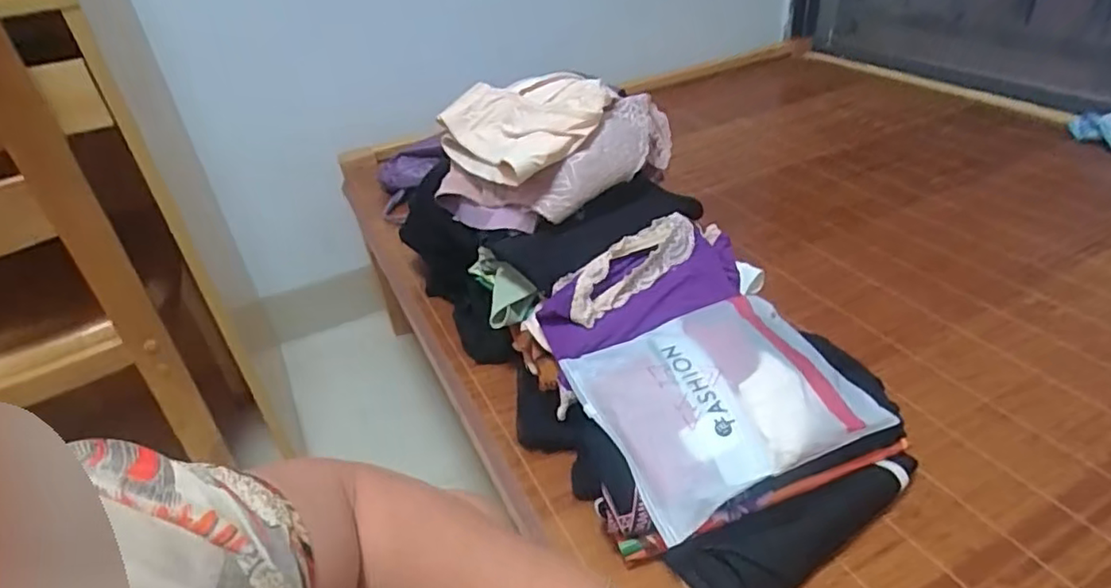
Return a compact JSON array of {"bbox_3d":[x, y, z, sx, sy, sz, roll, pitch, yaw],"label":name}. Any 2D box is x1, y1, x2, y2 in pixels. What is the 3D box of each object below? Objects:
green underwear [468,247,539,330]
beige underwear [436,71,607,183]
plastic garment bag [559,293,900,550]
[{"bbox_3d":[-0.061,-0.013,0.705,0.054,0.039,0.113,-13,34,-12],"label":"green underwear"},{"bbox_3d":[-0.034,-0.191,0.716,0.175,0.078,0.204,-12,33,-11],"label":"beige underwear"},{"bbox_3d":[0.141,0.082,0.540,0.210,0.054,0.179,-17,35,-18],"label":"plastic garment bag"}]

